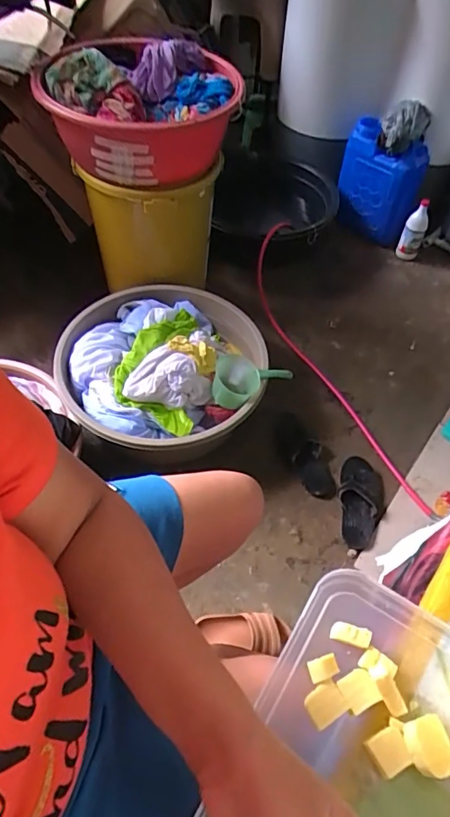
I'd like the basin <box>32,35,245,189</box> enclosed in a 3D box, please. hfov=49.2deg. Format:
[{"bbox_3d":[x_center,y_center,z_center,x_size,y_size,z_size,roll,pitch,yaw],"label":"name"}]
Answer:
[{"bbox_3d":[-0.231,-0.905,1.442,0.534,0.215,0.548,2,54,-3],"label":"basin"}]

